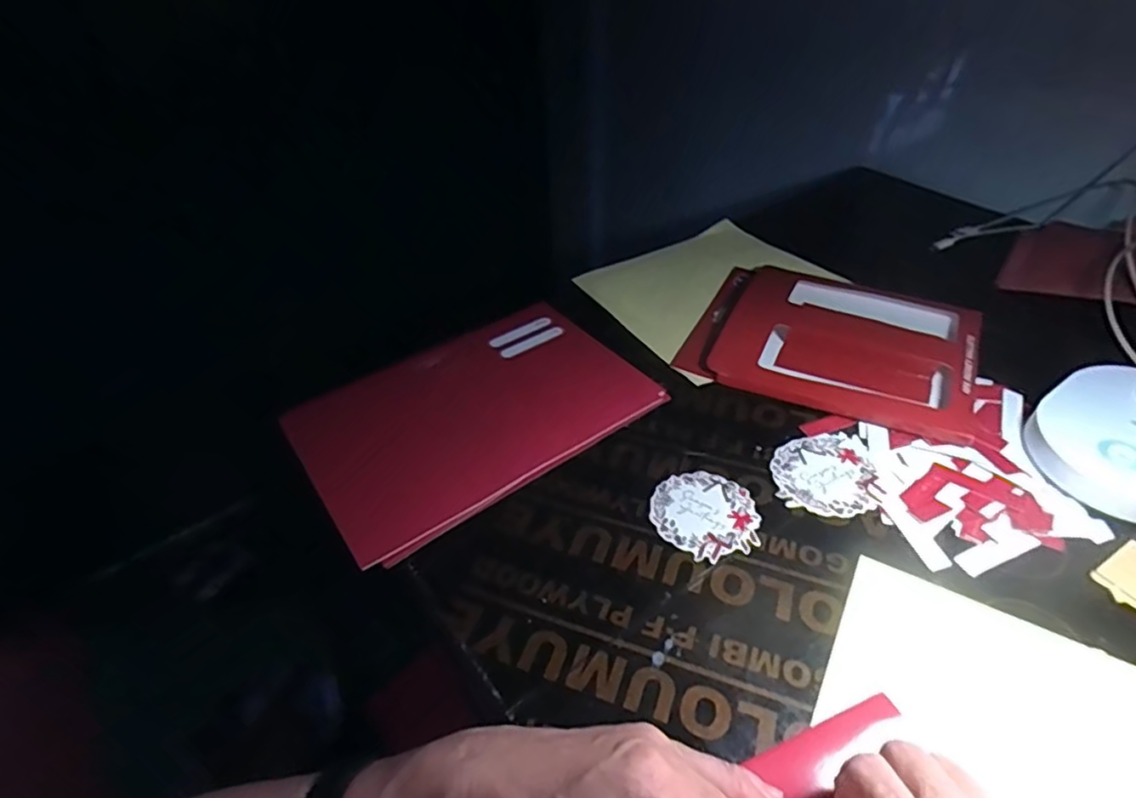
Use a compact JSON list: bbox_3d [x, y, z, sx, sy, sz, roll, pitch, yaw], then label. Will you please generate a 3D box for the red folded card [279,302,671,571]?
[{"bbox_3d":[-0.077,0.009,0.504,0.266,0.033,0.175,-28,46,-26],"label":"red folded card"}]

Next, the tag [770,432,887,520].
[{"bbox_3d":[0.190,0.054,0.453,0.073,0.004,0.080,-2,40,2],"label":"tag"}]

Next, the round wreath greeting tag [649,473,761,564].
[{"bbox_3d":[0.097,0.080,0.432,0.072,0.004,0.072,-2,40,2],"label":"round wreath greeting tag"}]

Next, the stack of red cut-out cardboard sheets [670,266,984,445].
[{"bbox_3d":[0.244,-0.062,0.567,0.238,0.024,0.194,17,45,23],"label":"stack of red cut-out cardboard sheets"}]

